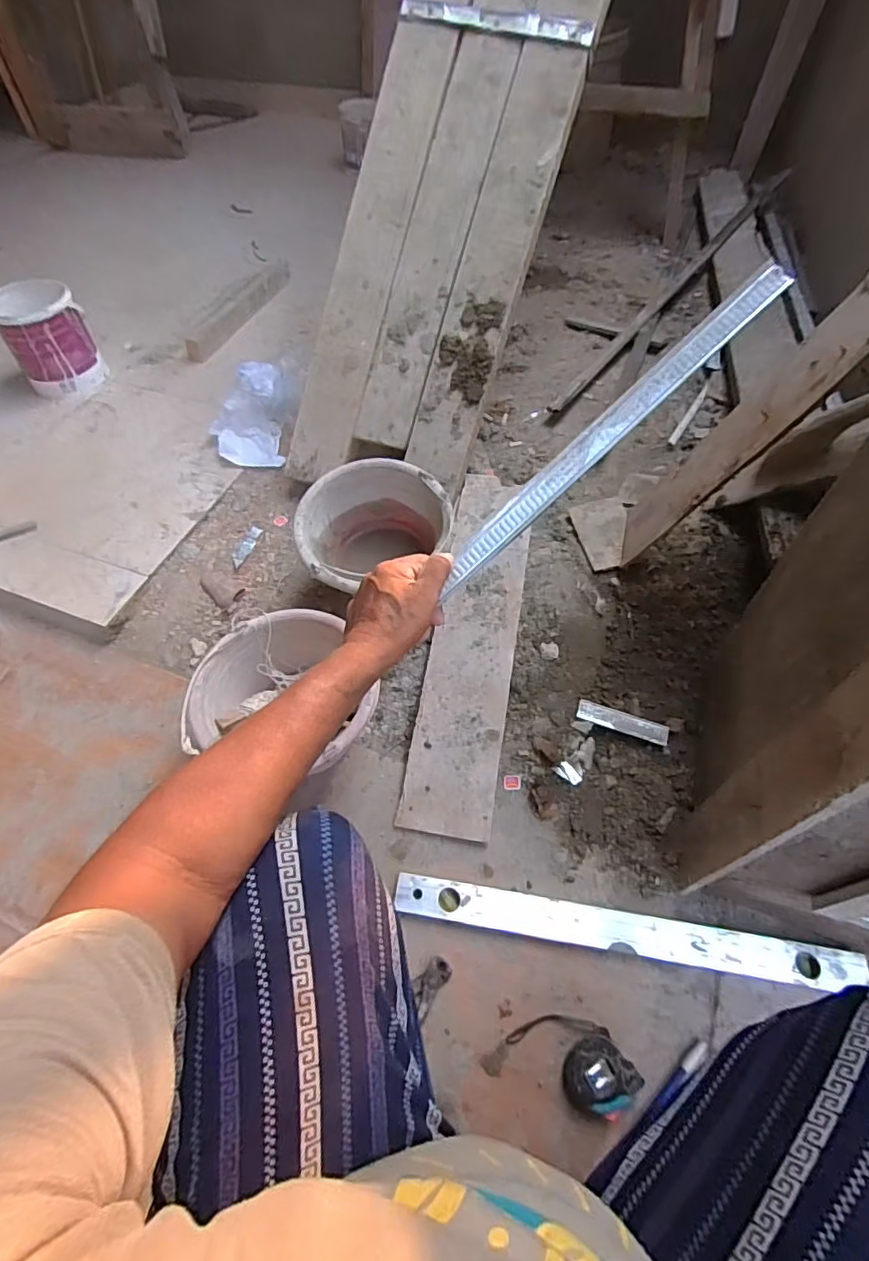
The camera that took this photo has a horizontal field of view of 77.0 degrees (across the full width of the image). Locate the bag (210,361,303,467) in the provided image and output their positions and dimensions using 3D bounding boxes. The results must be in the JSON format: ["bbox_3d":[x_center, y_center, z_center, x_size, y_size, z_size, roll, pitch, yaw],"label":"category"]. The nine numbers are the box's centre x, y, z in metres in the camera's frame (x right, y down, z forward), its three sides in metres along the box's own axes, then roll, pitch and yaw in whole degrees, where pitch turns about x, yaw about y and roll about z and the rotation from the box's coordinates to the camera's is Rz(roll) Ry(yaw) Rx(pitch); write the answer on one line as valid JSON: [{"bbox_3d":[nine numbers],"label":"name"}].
[{"bbox_3d":[-0.392,-0.483,1.197,0.174,0.099,0.257,8,60,6],"label":"bag"}]

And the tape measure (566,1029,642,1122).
[{"bbox_3d":[0.187,0.507,0.623,0.074,0.042,0.078,-1,59,1],"label":"tape measure"}]

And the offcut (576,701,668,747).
[{"bbox_3d":[0.286,0.139,0.832,0.133,0.022,0.031,19,61,11],"label":"offcut"}]

